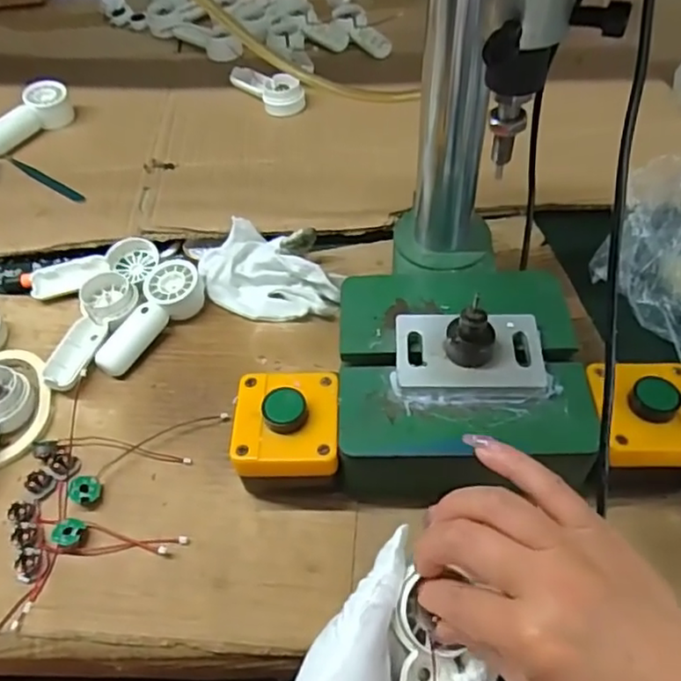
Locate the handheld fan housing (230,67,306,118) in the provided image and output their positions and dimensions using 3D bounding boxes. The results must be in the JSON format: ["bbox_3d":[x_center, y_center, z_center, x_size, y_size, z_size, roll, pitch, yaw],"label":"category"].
[{"bbox_3d":[-0.091,-0.292,0.716,0.103,0.025,0.042,28,58,24],"label":"handheld fan housing"}]

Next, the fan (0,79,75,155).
[{"bbox_3d":[-0.347,-0.242,0.684,0.031,0.040,0.114,23,56,21],"label":"fan"}]

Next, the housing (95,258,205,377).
[{"bbox_3d":[-0.155,-0.018,0.510,0.044,0.027,0.110,19,54,19],"label":"housing"}]

